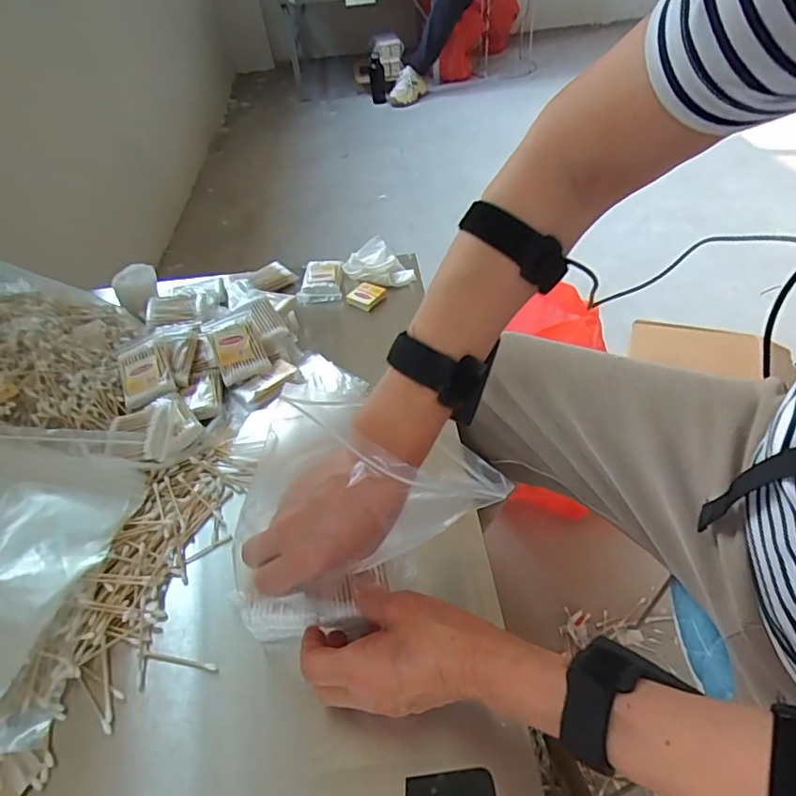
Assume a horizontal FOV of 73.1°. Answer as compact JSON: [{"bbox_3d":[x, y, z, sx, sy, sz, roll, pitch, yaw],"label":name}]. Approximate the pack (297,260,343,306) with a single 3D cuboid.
[{"bbox_3d":[-0.113,-0.171,0.786,0.062,0.022,0.079,-5,45,2],"label":"pack"}]

